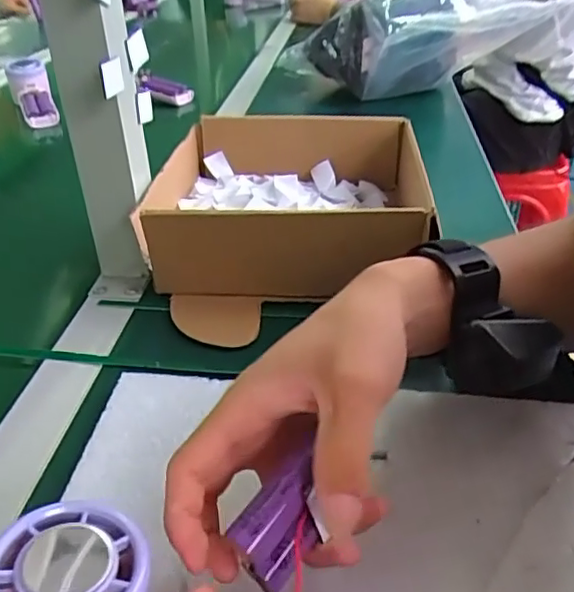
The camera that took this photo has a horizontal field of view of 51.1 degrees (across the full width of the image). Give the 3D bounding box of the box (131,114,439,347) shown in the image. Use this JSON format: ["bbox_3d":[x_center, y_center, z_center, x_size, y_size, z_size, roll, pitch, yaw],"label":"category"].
[{"bbox_3d":[0.003,-0.089,0.512,0.211,0.068,0.220,2,34,3],"label":"box"}]

